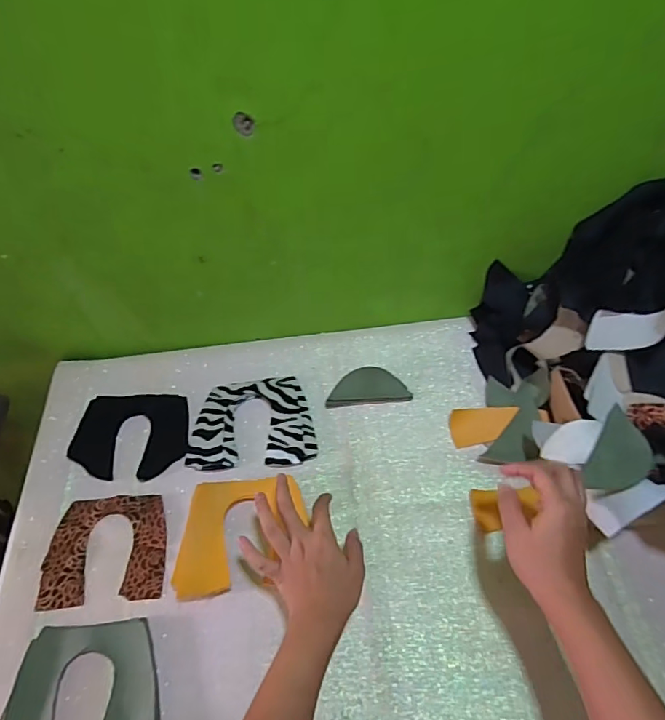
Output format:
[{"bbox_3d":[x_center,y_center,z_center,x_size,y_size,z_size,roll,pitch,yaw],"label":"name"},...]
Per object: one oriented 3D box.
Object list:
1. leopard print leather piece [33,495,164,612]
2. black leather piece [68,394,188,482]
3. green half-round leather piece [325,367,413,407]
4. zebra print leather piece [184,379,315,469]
[{"bbox_3d":[-0.267,0.224,0.598,0.137,0.007,0.120,-4,57,-3],"label":"leopard print leather piece"},{"bbox_3d":[-0.270,0.101,0.678,0.151,0.009,0.118,-3,59,-1],"label":"black leather piece"},{"bbox_3d":[0.048,0.035,0.692,0.111,0.009,0.056,-6,57,1],"label":"green half-round leather piece"},{"bbox_3d":[-0.106,0.082,0.671,0.163,0.008,0.125,-4,57,2],"label":"zebra print leather piece"}]

